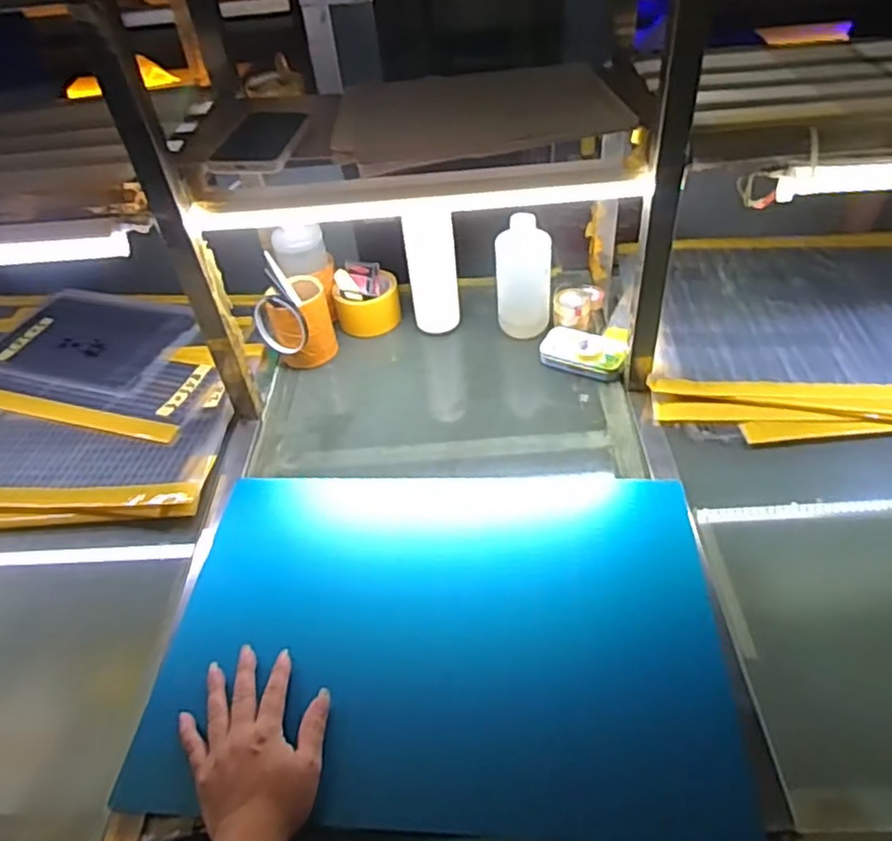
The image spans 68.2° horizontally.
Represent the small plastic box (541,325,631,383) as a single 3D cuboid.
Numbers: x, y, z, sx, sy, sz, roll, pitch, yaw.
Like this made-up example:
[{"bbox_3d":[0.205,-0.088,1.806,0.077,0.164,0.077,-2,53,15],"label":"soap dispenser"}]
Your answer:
[{"bbox_3d":[0.181,-0.089,0.871,0.109,0.028,0.054,12,47,19],"label":"small plastic box"}]

